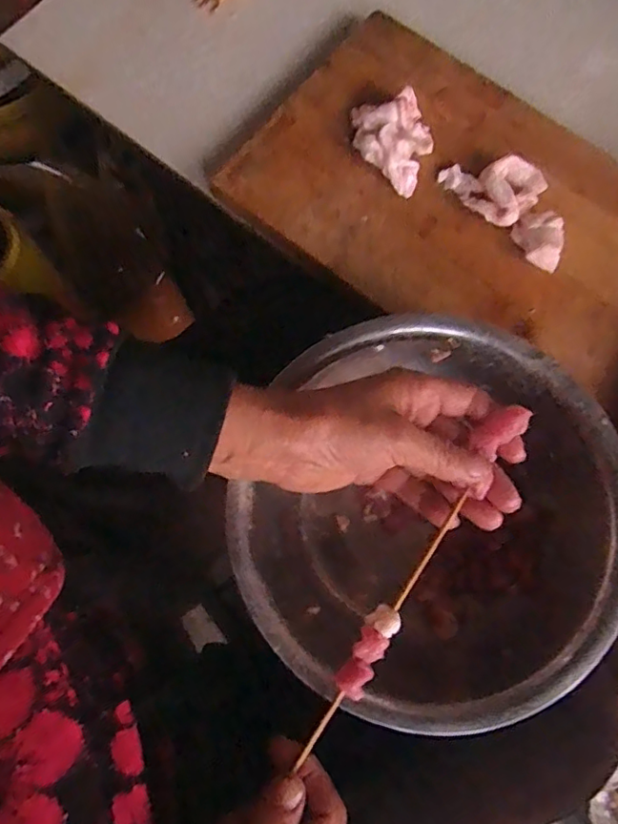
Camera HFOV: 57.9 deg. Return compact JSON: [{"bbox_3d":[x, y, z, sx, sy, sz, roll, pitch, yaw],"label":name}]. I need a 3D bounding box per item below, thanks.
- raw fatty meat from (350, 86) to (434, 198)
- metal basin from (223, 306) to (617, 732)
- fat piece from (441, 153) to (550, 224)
[{"bbox_3d":[0.064,-0.203,0.411,0.051,0.027,0.075,-35,78,-8],"label":"raw fatty meat"},{"bbox_3d":[0.073,0.069,0.362,0.213,0.108,0.219,0,75,0],"label":"metal basin"},{"bbox_3d":[0.134,-0.168,0.408,0.065,0.019,0.050,40,79,10],"label":"fat piece"}]

